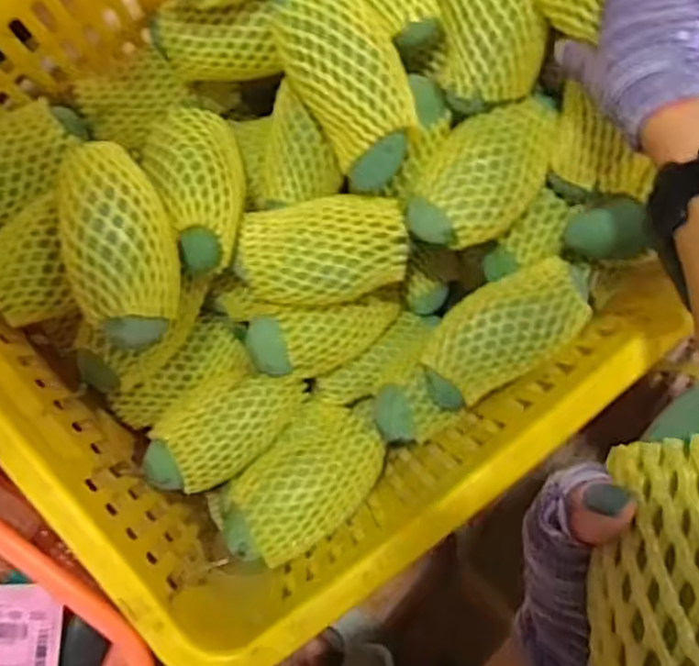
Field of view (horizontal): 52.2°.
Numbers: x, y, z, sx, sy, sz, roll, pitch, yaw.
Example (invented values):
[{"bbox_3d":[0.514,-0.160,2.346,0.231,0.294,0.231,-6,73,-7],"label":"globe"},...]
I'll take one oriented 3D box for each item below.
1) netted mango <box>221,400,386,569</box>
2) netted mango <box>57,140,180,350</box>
[{"bbox_3d":[-0.032,0.116,0.535,0.084,0.066,0.135,47,66,-6],"label":"netted mango"},{"bbox_3d":[-0.145,-0.056,0.453,0.061,0.053,0.128,-10,88,-3],"label":"netted mango"}]

